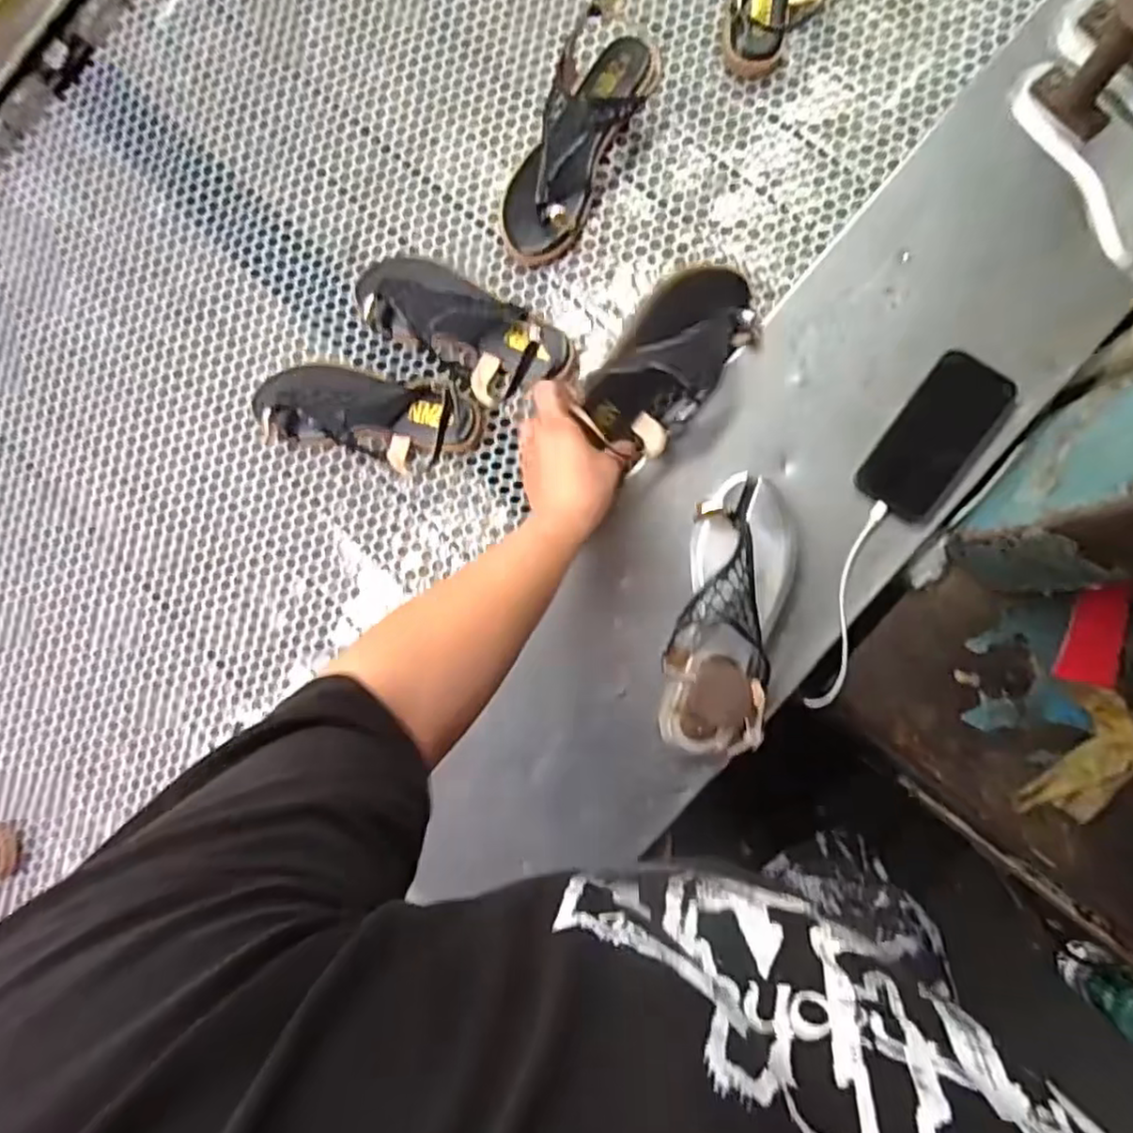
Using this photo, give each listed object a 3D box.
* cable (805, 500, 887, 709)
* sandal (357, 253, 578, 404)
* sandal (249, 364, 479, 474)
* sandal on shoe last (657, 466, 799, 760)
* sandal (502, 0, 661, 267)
[{"bbox_3d":[0.253,0.036,0.605,0.023,0.008,0.194,13,89,8],"label":"cable"},{"bbox_3d":[-0.114,-0.244,0.657,0.247,0.083,0.094,35,92,7],"label":"sandal"},{"bbox_3d":[-0.205,-0.151,0.667,0.226,0.076,0.084,8,89,8],"label":"sandal"},{"bbox_3d":[0.142,0.042,0.585,0.087,0.082,0.241,11,91,7],"label":"sandal on shoe last"},{"bbox_3d":[0.013,-0.439,0.656,0.089,0.069,0.271,25,91,8],"label":"sandal"}]

